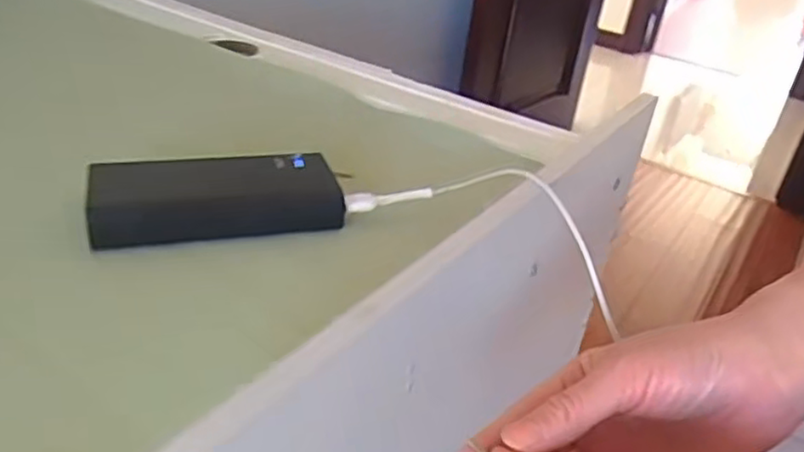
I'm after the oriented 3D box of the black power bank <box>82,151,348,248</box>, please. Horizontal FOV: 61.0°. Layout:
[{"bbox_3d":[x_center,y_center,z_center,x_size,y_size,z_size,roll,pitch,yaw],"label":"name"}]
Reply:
[{"bbox_3d":[-0.110,-0.018,0.408,0.139,0.027,0.055,-4,33,-20],"label":"black power bank"}]

